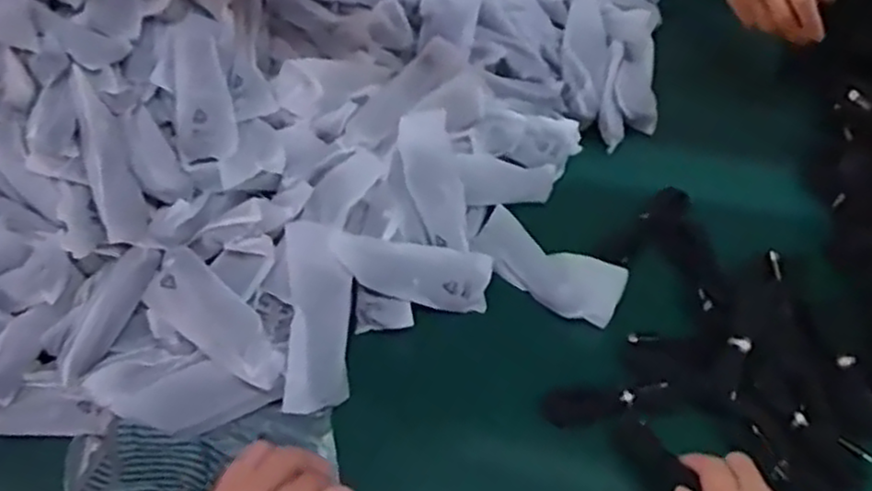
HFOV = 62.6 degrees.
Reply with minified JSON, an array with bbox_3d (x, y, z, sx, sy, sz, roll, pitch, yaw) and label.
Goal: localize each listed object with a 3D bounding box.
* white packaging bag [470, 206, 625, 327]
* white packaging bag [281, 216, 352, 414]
[{"bbox_3d":[0.099,0.017,0.644,0.145,0.021,0.059,33,63,23],"label":"white packaging bag"},{"bbox_3d":[-0.098,0.058,0.597,0.051,0.019,0.153,-1,86,2],"label":"white packaging bag"}]

